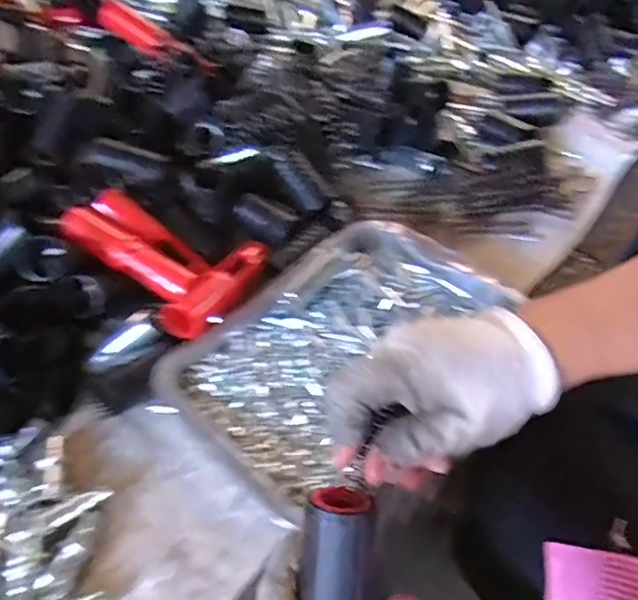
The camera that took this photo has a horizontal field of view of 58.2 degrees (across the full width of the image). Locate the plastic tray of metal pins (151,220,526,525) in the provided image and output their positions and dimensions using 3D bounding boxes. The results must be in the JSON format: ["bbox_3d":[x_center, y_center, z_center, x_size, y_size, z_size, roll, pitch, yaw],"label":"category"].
[{"bbox_3d":[0.012,0.028,0.442,0.159,0.030,0.247,32,58,30],"label":"plastic tray of metal pins"}]

